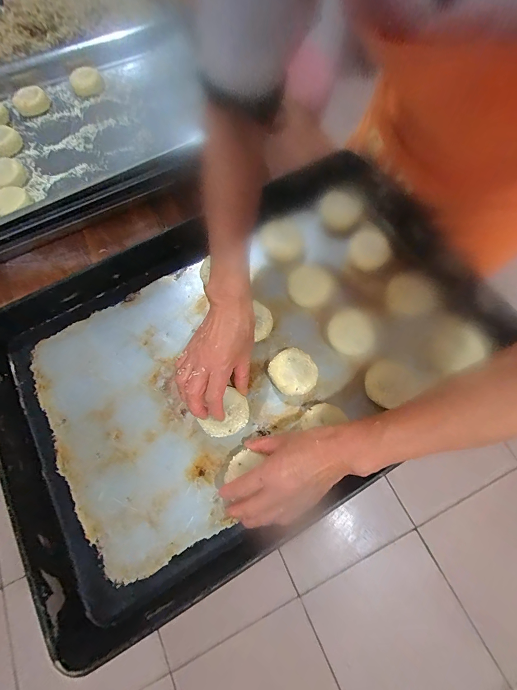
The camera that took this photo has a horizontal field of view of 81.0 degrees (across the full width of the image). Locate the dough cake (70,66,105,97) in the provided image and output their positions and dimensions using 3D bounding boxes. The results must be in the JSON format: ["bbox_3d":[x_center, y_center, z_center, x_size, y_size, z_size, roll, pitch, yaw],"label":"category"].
[{"bbox_3d":[-0.344,-0.528,0.607,0.060,0.015,0.071,-21,70,-5],"label":"dough cake"}]

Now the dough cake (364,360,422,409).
[{"bbox_3d":[0.159,0.047,0.376,0.056,0.024,0.050,-40,73,-11],"label":"dough cake"}]

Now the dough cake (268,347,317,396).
[{"bbox_3d":[0.044,0.036,0.385,0.054,0.022,0.057,-1,70,2],"label":"dough cake"}]

